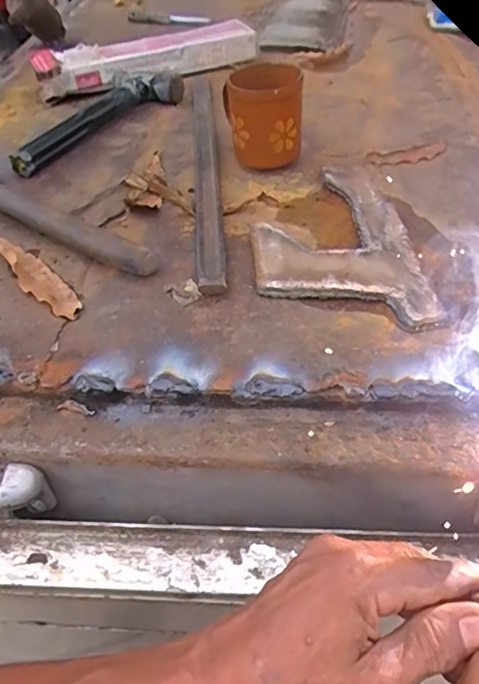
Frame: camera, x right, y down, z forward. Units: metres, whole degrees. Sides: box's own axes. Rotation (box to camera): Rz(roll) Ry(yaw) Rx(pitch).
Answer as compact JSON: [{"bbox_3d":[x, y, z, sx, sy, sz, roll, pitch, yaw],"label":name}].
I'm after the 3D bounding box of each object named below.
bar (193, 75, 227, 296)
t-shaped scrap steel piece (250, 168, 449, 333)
[{"bbox_3d":[-0.038,-0.210,0.569,0.023,0.018,0.499,-4,44,-2],"label":"bar"},{"bbox_3d":[0.079,-0.091,0.449,0.132,0.010,0.232,-2,44,0],"label":"t-shaped scrap steel piece"}]

